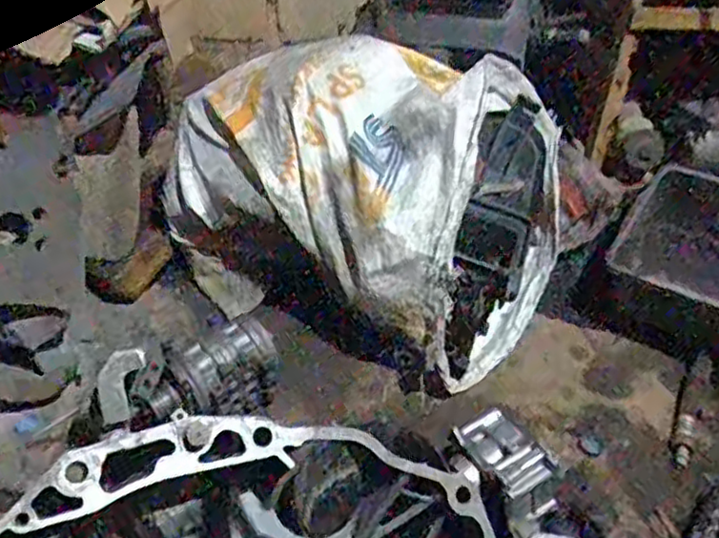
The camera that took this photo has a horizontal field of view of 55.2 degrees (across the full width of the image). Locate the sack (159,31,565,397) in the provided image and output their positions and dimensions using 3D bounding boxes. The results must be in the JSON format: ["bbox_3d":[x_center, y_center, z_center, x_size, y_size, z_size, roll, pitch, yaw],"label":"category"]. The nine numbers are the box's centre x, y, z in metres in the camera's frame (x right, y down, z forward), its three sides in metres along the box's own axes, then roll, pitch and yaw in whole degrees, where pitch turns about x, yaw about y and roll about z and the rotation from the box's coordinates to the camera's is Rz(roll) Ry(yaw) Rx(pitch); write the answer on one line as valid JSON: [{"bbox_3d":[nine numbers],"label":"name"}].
[{"bbox_3d":[0.020,-0.162,1.125,0.602,0.364,0.413,21,44,23],"label":"sack"}]

